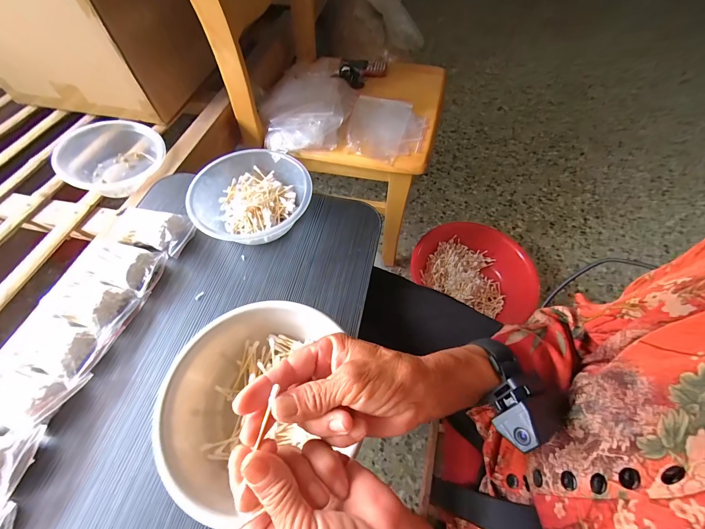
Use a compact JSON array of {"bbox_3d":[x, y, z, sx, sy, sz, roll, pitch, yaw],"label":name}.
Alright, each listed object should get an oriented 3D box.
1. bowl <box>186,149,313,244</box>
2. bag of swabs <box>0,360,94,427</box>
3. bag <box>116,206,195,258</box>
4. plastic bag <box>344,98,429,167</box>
[{"bbox_3d":[-0.153,-0.103,0.470,0.173,0.054,0.160,-34,64,-19],"label":"bowl"},{"bbox_3d":[-0.350,0.136,0.330,0.106,0.021,0.057,8,59,5],"label":"bag of swabs"},{"bbox_3d":[-0.288,-0.053,0.448,0.123,0.021,0.059,15,59,9],"label":"bag"},{"bbox_3d":[0.074,-0.302,0.705,0.171,0.031,0.187,15,59,9],"label":"plastic bag"}]

